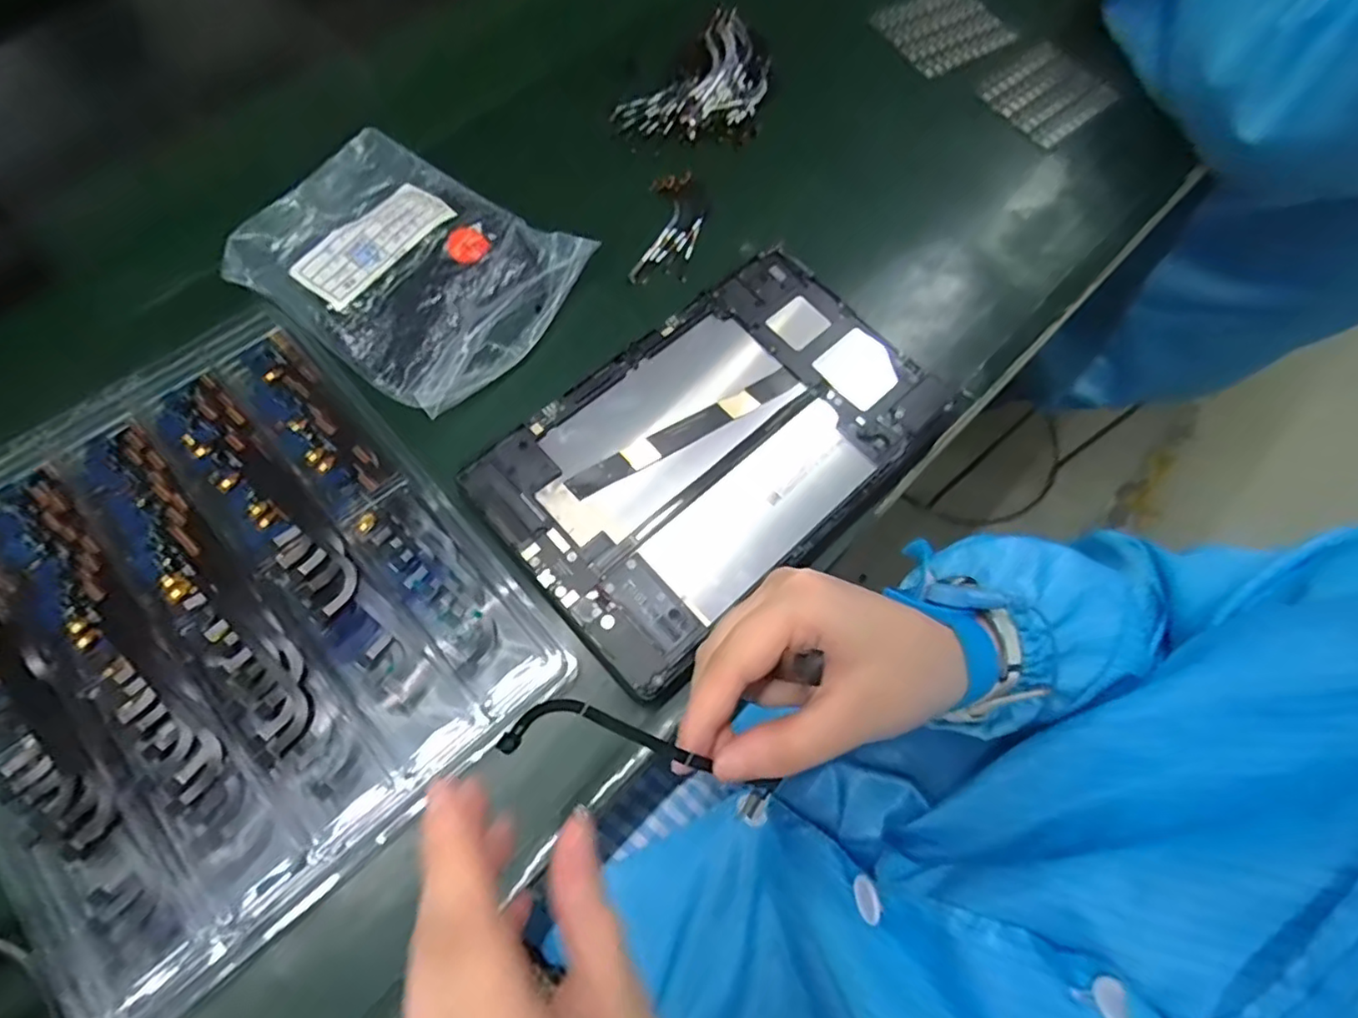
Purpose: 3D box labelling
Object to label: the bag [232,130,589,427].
[{"bbox_3d":[-0.161,-0.147,0.370,0.175,0.026,0.138,33,69,9],"label":"bag"}]

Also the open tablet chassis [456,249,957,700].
[{"bbox_3d":[0.021,-0.036,0.335,0.235,0.014,0.148,-40,76,-17],"label":"open tablet chassis"}]

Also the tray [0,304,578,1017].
[{"bbox_3d":[-0.219,0.043,0.298,0.219,0.019,0.272,-38,76,-15],"label":"tray"}]

